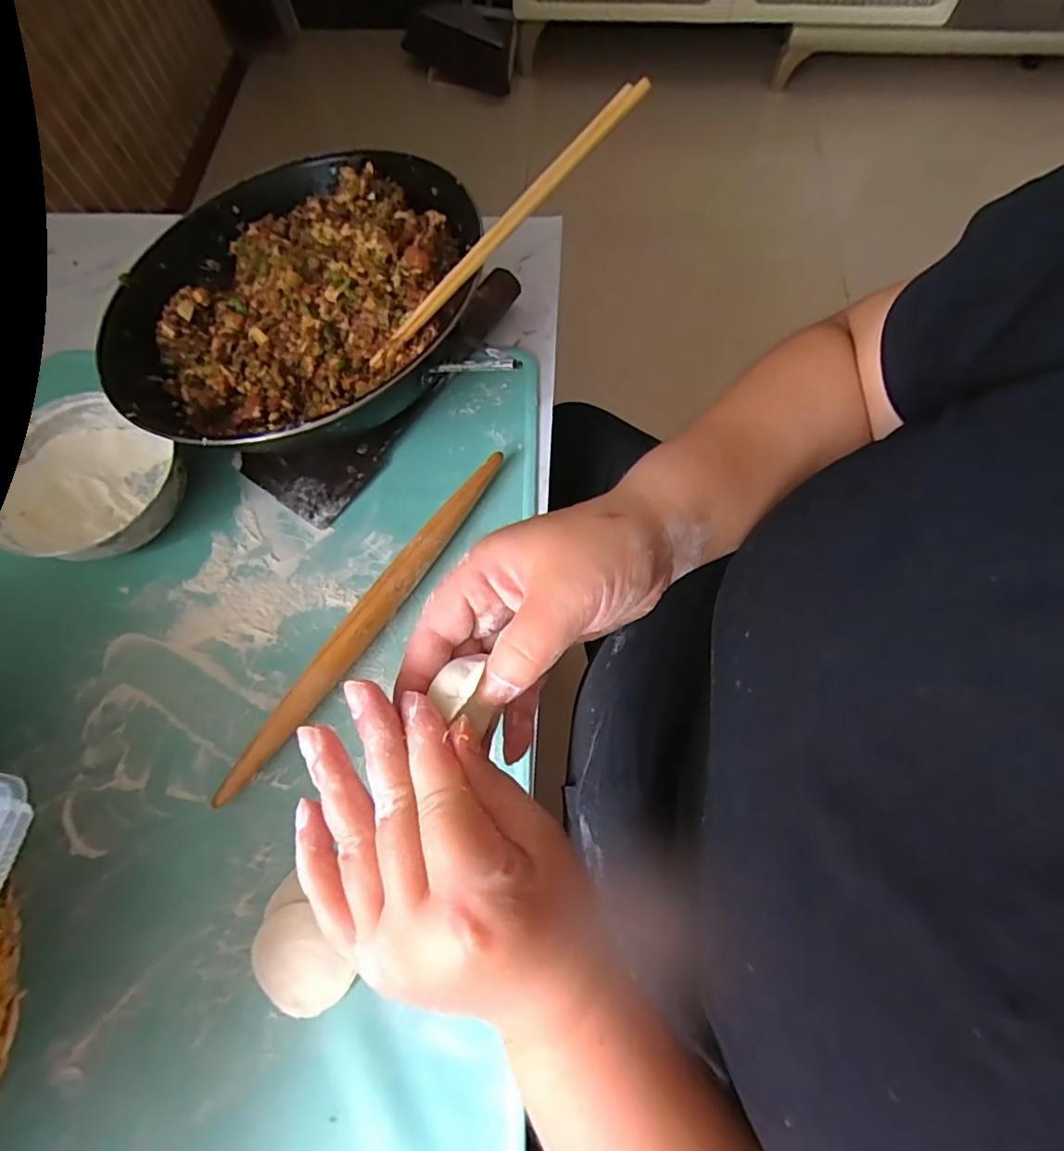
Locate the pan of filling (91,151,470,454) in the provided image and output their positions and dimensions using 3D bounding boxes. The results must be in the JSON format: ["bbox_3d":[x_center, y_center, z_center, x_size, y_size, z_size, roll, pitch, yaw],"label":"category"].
[{"bbox_3d":[-0.196,-0.220,0.457,0.291,0.117,0.310,0,69,1],"label":"pan of filling"}]

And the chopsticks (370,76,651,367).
[{"bbox_3d":[-0.028,-0.236,0.373,0.248,0.012,0.018,-35,69,21],"label":"chopsticks"}]

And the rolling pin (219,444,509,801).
[{"bbox_3d":[-0.118,0.028,0.408,0.021,0.029,0.316,32,73,13],"label":"rolling pin"}]

